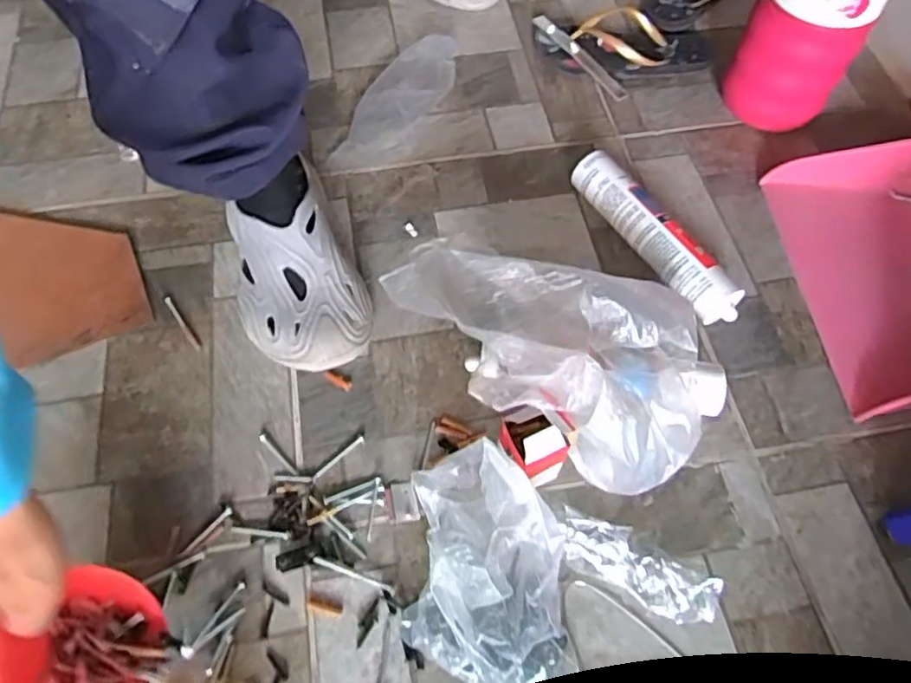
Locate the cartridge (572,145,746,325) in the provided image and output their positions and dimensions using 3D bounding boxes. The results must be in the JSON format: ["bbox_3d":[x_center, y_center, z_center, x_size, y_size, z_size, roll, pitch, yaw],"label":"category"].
[{"bbox_3d":[0.202,-0.107,0.669,0.046,0.055,0.227,-29,66,-16],"label":"cartridge"}]

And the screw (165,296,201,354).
[{"bbox_3d":[-0.268,-0.018,0.633,0.007,0.004,0.073,-33,67,-18],"label":"screw"}]

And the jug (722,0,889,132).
[{"bbox_3d":[0.379,-0.342,0.683,0.112,0.256,0.099,37,68,19],"label":"jug"}]

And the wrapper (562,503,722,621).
[{"bbox_3d":[0.142,0.178,0.512,0.127,0.046,0.042,24,63,12],"label":"wrapper"}]

